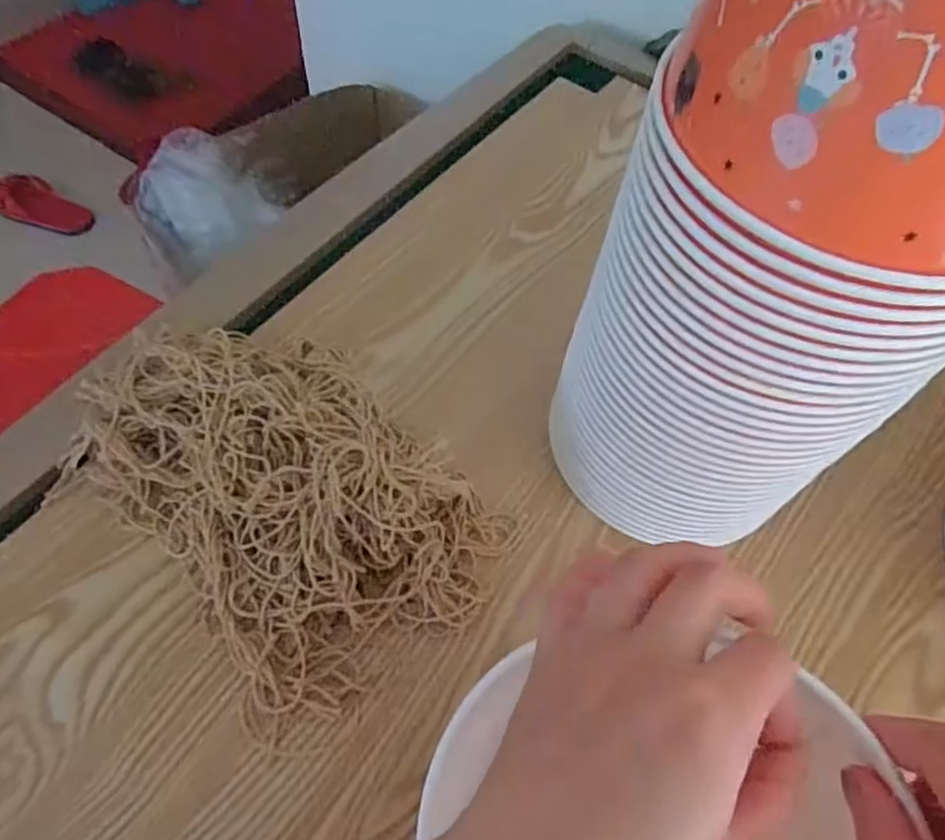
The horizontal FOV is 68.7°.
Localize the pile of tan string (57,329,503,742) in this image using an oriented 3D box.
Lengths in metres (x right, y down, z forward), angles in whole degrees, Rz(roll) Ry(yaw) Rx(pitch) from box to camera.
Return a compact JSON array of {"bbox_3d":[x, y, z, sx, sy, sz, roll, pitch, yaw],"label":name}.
[{"bbox_3d":[-0.118,0.031,0.411,0.270,0.065,0.171,41,65,19],"label":"pile of tan string"}]

